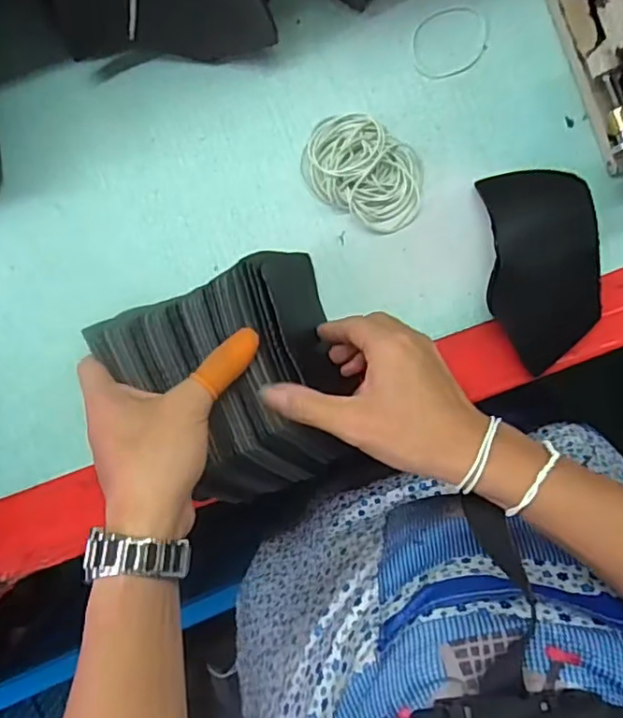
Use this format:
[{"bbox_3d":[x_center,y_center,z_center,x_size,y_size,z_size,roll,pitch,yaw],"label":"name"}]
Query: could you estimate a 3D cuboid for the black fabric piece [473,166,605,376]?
[{"bbox_3d":[0.169,-0.065,0.427,0.082,0.019,0.139,-4,94,-1],"label":"black fabric piece"}]

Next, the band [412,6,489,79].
[{"bbox_3d":[0.101,-0.232,0.428,0.060,0.004,0.049,-22,94,0],"label":"band"}]

